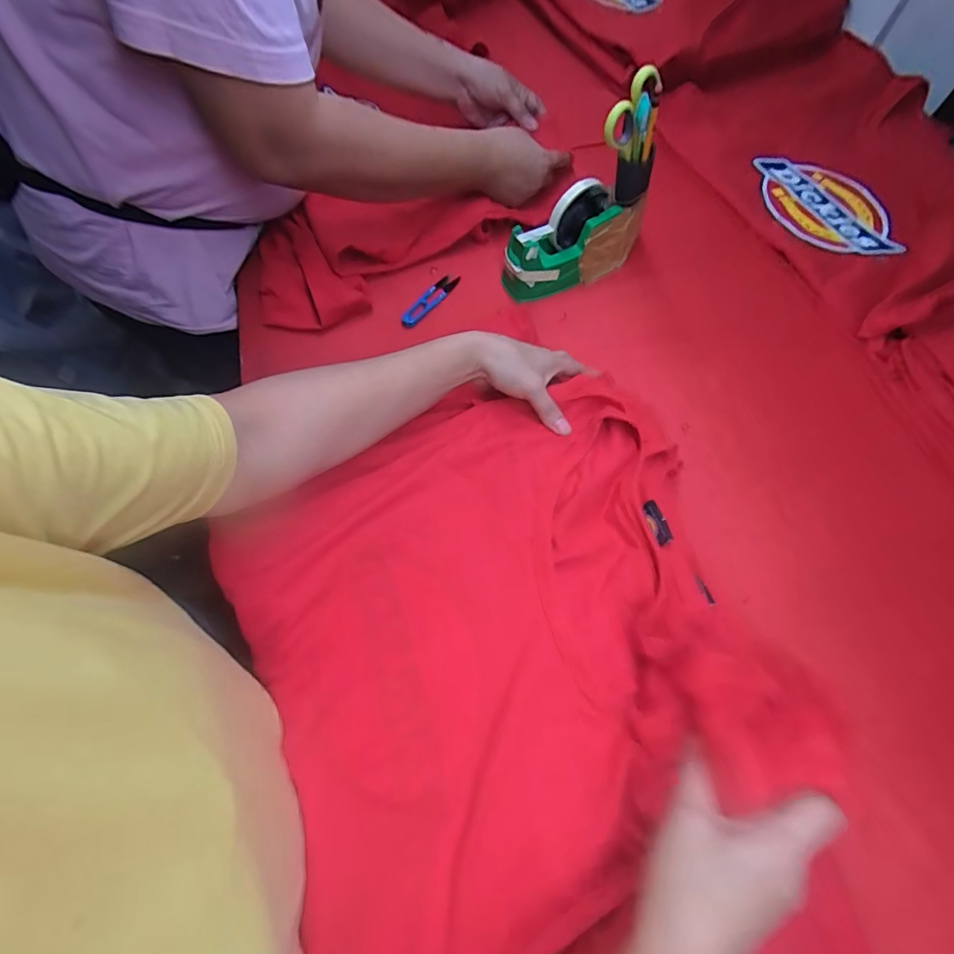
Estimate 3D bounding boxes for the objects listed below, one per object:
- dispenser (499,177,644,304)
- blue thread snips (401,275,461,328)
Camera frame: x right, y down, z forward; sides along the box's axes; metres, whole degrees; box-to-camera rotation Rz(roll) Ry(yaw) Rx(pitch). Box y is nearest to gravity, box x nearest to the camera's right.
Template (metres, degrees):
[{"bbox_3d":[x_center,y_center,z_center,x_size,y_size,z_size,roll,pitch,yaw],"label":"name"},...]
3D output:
[{"bbox_3d":[0.115,-0.285,0.550,0.167,0.097,0.051,-20,68,-11],"label":"dispenser"},{"bbox_3d":[-0.058,-0.223,0.584,0.024,0.013,0.095,31,68,11],"label":"blue thread snips"}]

